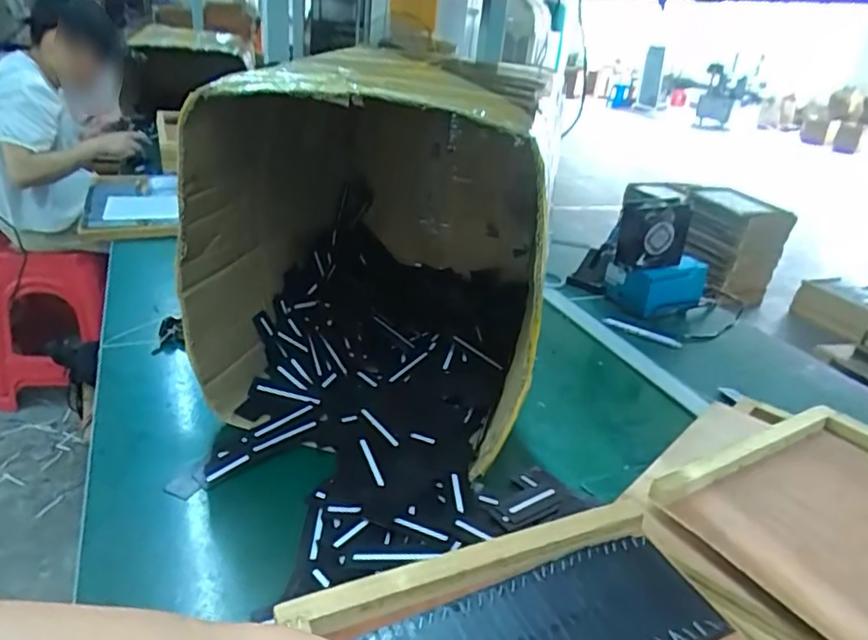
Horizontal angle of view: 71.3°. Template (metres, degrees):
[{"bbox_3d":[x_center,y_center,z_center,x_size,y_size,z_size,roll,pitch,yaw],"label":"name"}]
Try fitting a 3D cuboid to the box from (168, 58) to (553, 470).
[{"bbox_3d":[-0.041,-0.129,0.782,0.356,0.386,0.459,10,26,6],"label":"box"}]

